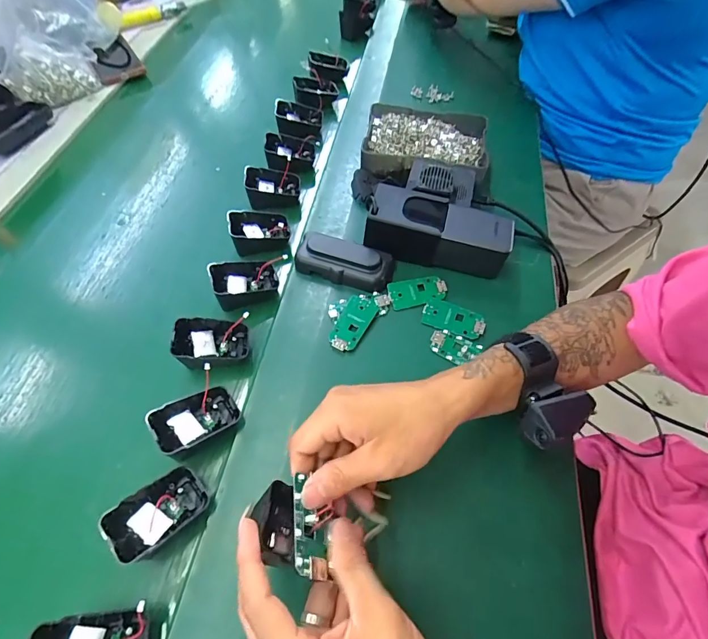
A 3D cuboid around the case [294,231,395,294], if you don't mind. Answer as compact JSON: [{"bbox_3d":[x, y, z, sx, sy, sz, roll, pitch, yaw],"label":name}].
[{"bbox_3d":[-0.010,-0.066,0.445,0.104,0.028,0.049,16,59,12],"label":"case"}]

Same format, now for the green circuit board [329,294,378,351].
[{"bbox_3d":[0.000,0.002,0.415,0.030,0.007,0.069,20,60,14],"label":"green circuit board"}]

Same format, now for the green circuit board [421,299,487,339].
[{"bbox_3d":[0.105,-0.001,0.418,0.063,0.006,0.032,18,60,13],"label":"green circuit board"}]

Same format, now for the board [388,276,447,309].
[{"bbox_3d":[0.069,-0.032,0.436,0.063,0.007,0.034,-12,58,-5],"label":"board"}]

